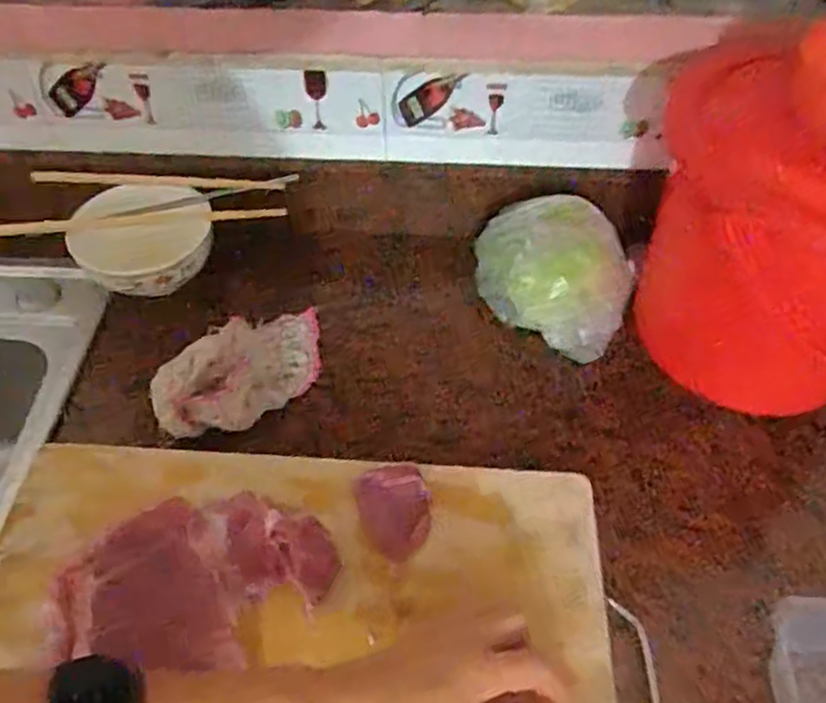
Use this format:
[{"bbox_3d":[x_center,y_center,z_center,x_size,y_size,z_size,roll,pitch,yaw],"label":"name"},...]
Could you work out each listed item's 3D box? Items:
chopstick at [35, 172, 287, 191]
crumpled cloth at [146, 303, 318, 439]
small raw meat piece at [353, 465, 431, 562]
[{"bbox_3d":[-0.231,-0.151,0.638,0.231,0.012,0.014,4,51,4],"label":"chopstick"},{"bbox_3d":[-0.127,0.012,0.561,0.064,0.056,0.146,37,48,27],"label":"crumpled cloth"},{"bbox_3d":[-0.012,0.107,0.485,0.048,0.011,0.063,-13,52,-10],"label":"small raw meat piece"}]

